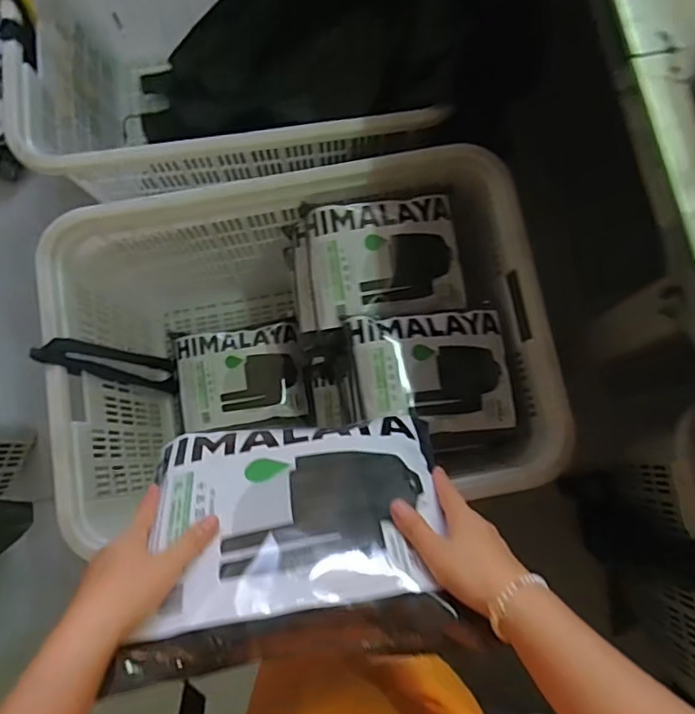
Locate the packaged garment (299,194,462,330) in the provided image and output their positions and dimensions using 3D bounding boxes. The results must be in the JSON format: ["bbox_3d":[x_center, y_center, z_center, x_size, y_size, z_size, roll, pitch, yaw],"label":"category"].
[{"bbox_3d":[0.068,-0.174,0.980,0.267,0.057,0.208,-8,80,0],"label":"packaged garment"}]

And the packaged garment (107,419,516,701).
[{"bbox_3d":[-0.042,0.140,0.481,0.258,0.033,0.225,-6,42,-2],"label":"packaged garment"}]

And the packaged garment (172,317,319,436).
[{"bbox_3d":[-0.237,0.044,1.232,0.279,0.074,0.248,-11,80,-1],"label":"packaged garment"}]

